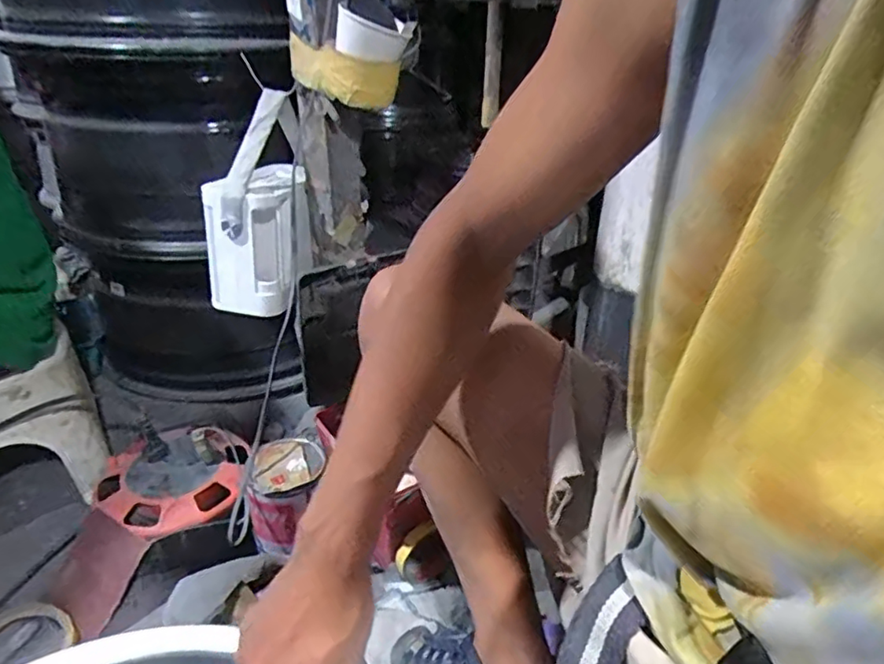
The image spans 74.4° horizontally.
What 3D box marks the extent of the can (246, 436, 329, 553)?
[{"bbox_3d":[-0.196,0.215,0.762,0.091,0.119,0.100,8,29,9],"label":"can"}]

